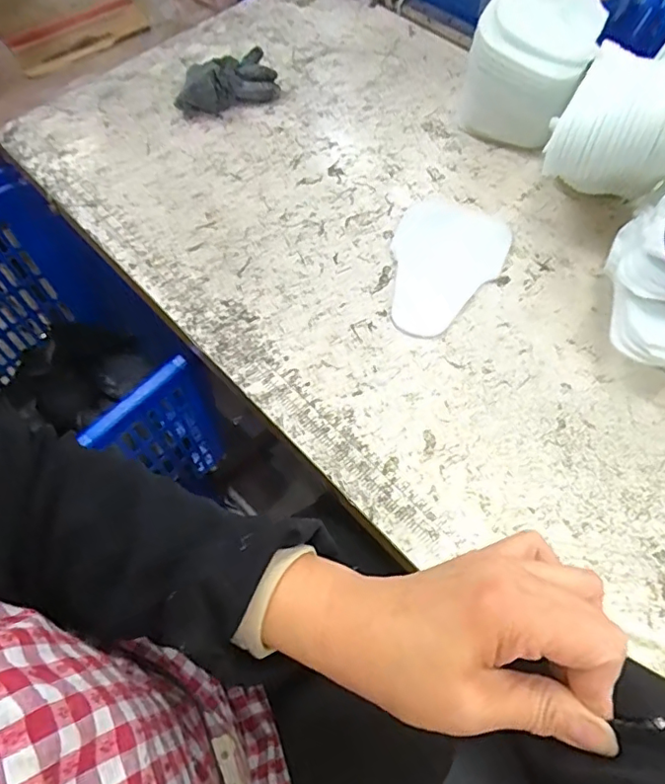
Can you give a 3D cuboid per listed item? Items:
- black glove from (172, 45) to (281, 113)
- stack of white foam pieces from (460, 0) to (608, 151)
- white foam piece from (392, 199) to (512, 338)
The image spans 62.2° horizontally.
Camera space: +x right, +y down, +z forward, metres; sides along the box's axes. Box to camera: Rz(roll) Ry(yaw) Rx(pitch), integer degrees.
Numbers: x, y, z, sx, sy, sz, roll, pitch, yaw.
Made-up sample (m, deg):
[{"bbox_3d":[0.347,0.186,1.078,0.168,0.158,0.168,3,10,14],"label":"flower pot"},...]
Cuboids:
[{"bbox_3d":[-0.129,-0.378,0.674,0.126,0.048,0.051,-30,63,-13],"label":"black glove"},{"bbox_3d":[0.230,-0.382,0.610,0.118,0.145,0.167,26,66,16],"label":"stack of white foam pieces"},{"bbox_3d":[0.108,-0.129,0.556,0.109,0.007,0.174,21,64,14],"label":"white foam piece"}]

